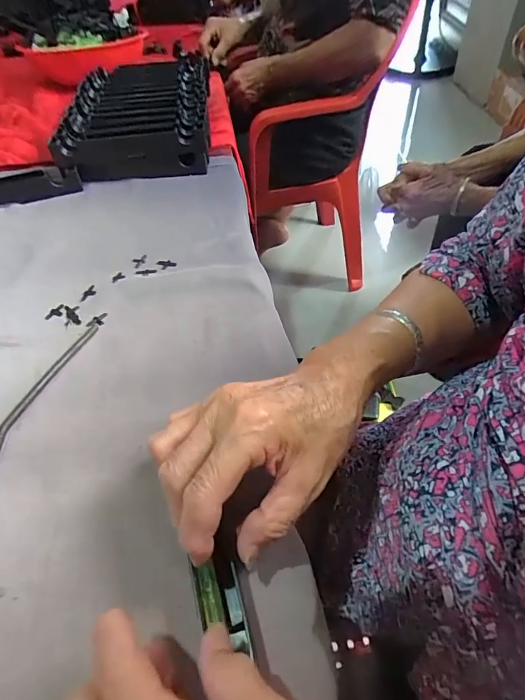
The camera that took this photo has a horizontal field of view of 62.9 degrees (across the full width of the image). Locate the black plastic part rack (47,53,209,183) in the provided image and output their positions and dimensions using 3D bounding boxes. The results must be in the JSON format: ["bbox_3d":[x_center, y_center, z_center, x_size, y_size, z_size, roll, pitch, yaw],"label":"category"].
[{"bbox_3d":[-0.177,-0.360,0.650,0.193,0.056,0.319,-5,49,-1],"label":"black plastic part rack"}]

